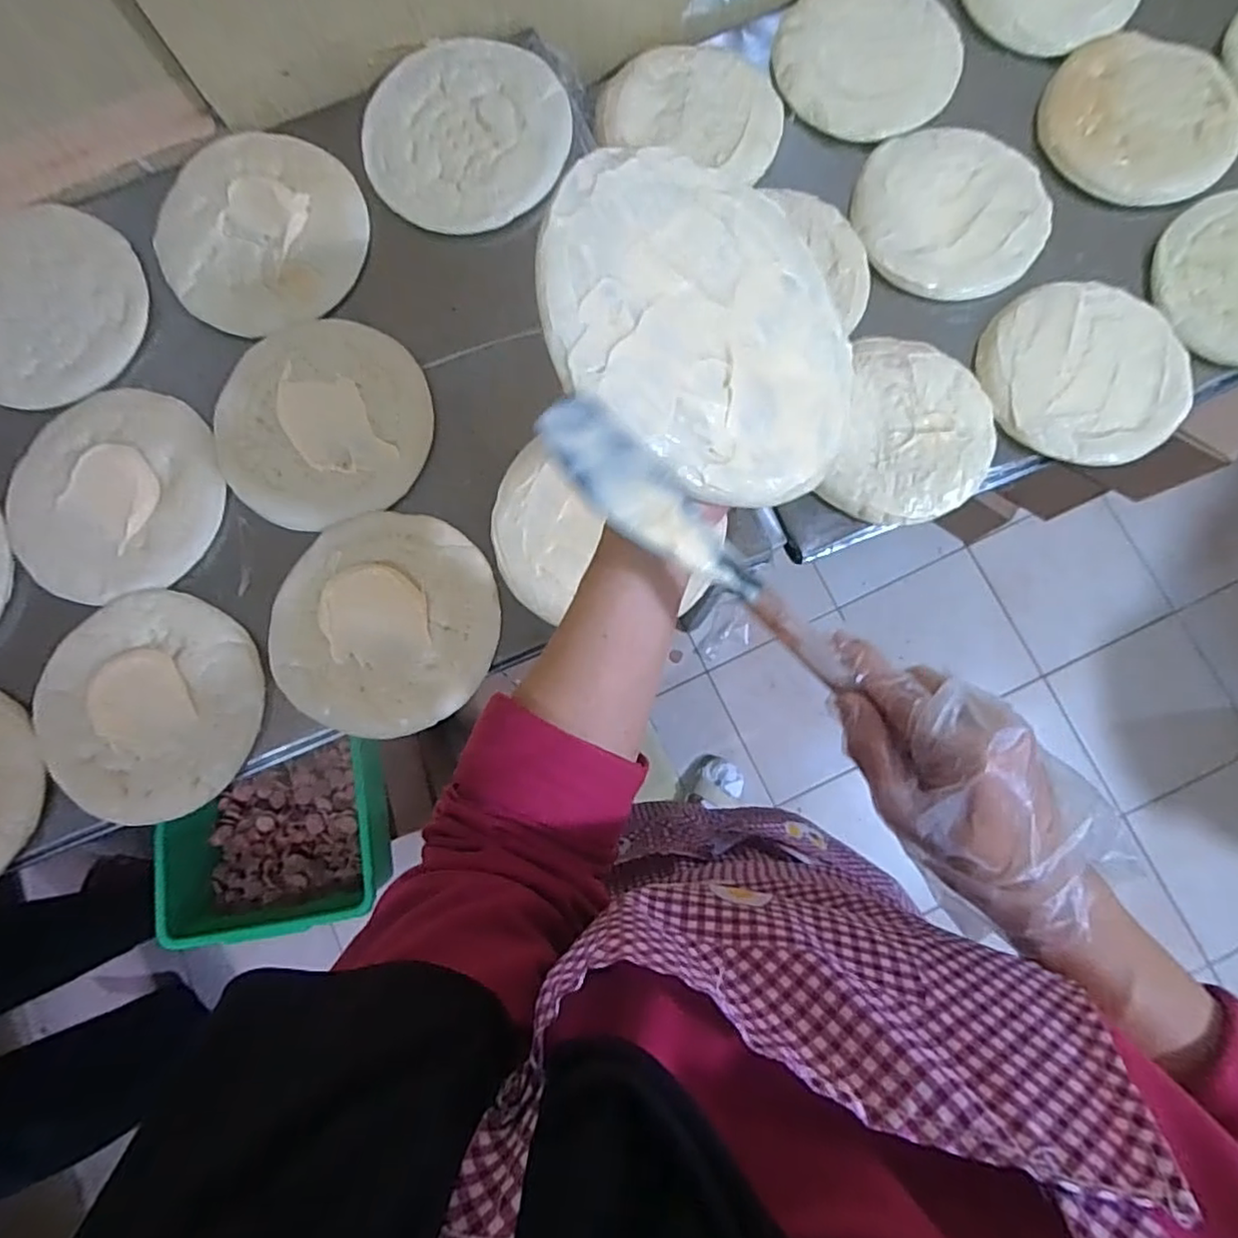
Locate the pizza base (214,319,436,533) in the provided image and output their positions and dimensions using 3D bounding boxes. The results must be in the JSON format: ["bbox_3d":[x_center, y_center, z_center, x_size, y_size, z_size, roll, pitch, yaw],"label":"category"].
[{"bbox_3d":[-0.279,-0.184,0.608,0.200,0.019,0.196,0,83,2],"label":"pizza base"}]

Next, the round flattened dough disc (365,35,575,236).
[{"bbox_3d":[-0.149,-0.480,0.641,0.196,0.015,0.210,0,83,2],"label":"round flattened dough disc"}]

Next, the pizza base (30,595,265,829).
[{"bbox_3d":[-0.416,0.073,0.571,0.196,0.020,0.185,0,83,2],"label":"pizza base"}]

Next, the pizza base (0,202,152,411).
[{"bbox_3d":[-0.558,-0.302,0.626,0.184,0.022,0.191,32,90,-2],"label":"pizza base"}]

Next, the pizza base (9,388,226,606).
[{"bbox_3d":[-0.468,-0.117,0.602,0.186,0.013,0.196,12,83,4],"label":"pizza base"}]

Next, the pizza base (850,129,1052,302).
[{"bbox_3d":[0.356,-0.436,0.703,0.199,0.019,0.187,0,83,2],"label":"pizza base"}]

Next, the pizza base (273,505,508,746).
[{"bbox_3d":[-0.205,0.002,0.579,0.193,0.020,0.191,0,83,2],"label":"pizza base"}]

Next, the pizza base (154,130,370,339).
[{"bbox_3d":[-0.348,-0.376,0.637,0.193,0.019,0.191,0,83,2],"label":"pizza base"}]

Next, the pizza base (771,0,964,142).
[{"bbox_3d":[0.281,-0.640,0.740,0.202,0.020,0.203,0,83,2],"label":"pizza base"}]

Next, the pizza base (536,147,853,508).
[{"bbox_3d":[0.051,-0.157,0.349,0.186,0.008,0.190,-24,92,-30],"label":"pizza base"}]

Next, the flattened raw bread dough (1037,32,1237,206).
[{"bbox_3d":[0.575,-0.553,0.713,0.203,0.013,0.199,0,83,2],"label":"flattened raw bread dough"}]

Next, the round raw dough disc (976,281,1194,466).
[{"bbox_3d":[0.476,-0.253,0.658,0.194,0.013,0.190,0,83,2],"label":"round raw dough disc"}]

